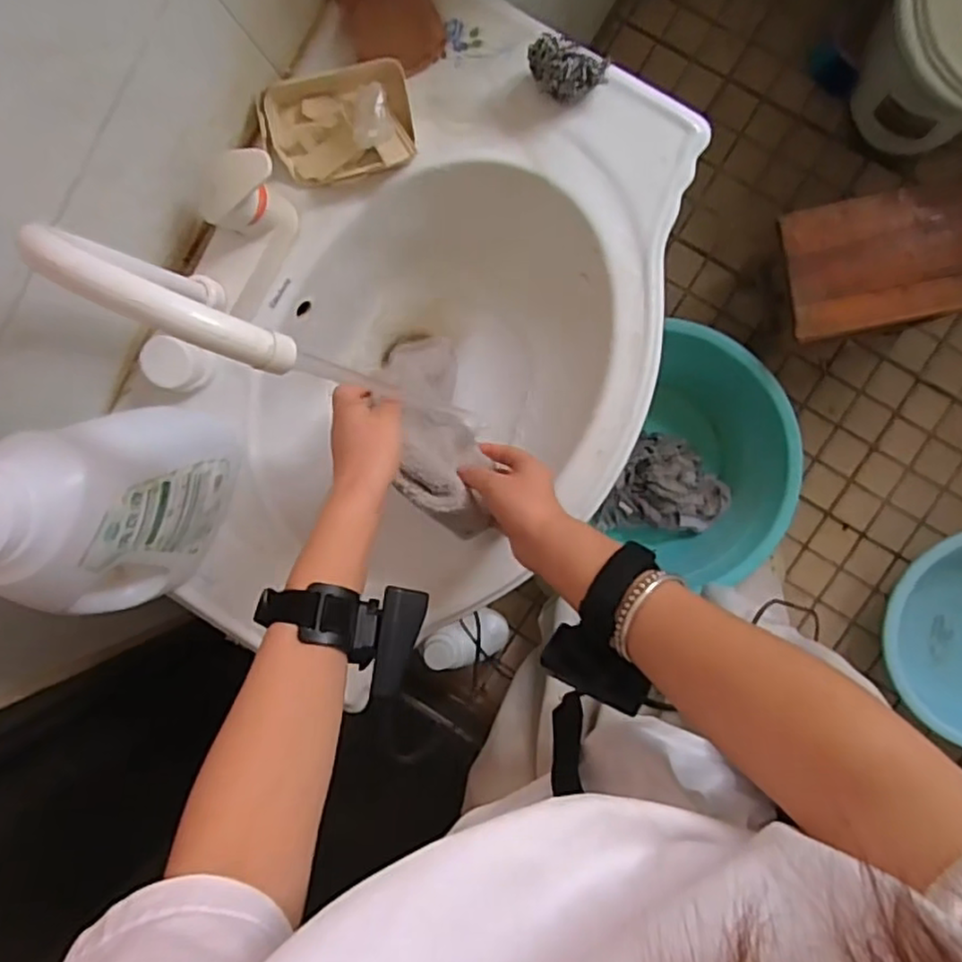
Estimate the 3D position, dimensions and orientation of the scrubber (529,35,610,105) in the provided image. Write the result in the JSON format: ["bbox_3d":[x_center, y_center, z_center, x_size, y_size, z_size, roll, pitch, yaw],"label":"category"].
[{"bbox_3d":[0.069,-0.326,0.533,0.060,0.032,0.035,7,95,8],"label":"scrubber"}]

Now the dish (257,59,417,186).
[{"bbox_3d":[-0.119,-0.299,0.567,0.124,0.035,0.086,-5,93,9],"label":"dish"}]

